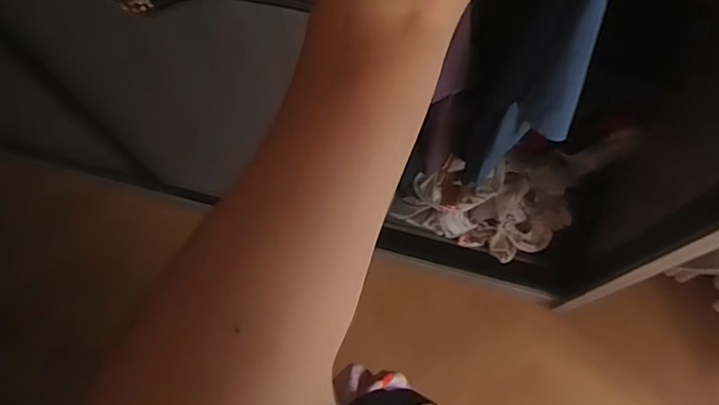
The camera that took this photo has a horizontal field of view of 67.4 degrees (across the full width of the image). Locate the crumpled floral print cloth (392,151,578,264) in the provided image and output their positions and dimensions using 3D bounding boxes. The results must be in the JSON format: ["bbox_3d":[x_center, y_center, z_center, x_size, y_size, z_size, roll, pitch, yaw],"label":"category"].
[{"bbox_3d":[0.286,0.003,1.282,0.400,0.188,0.169,22,73,8],"label":"crumpled floral print cloth"}]

